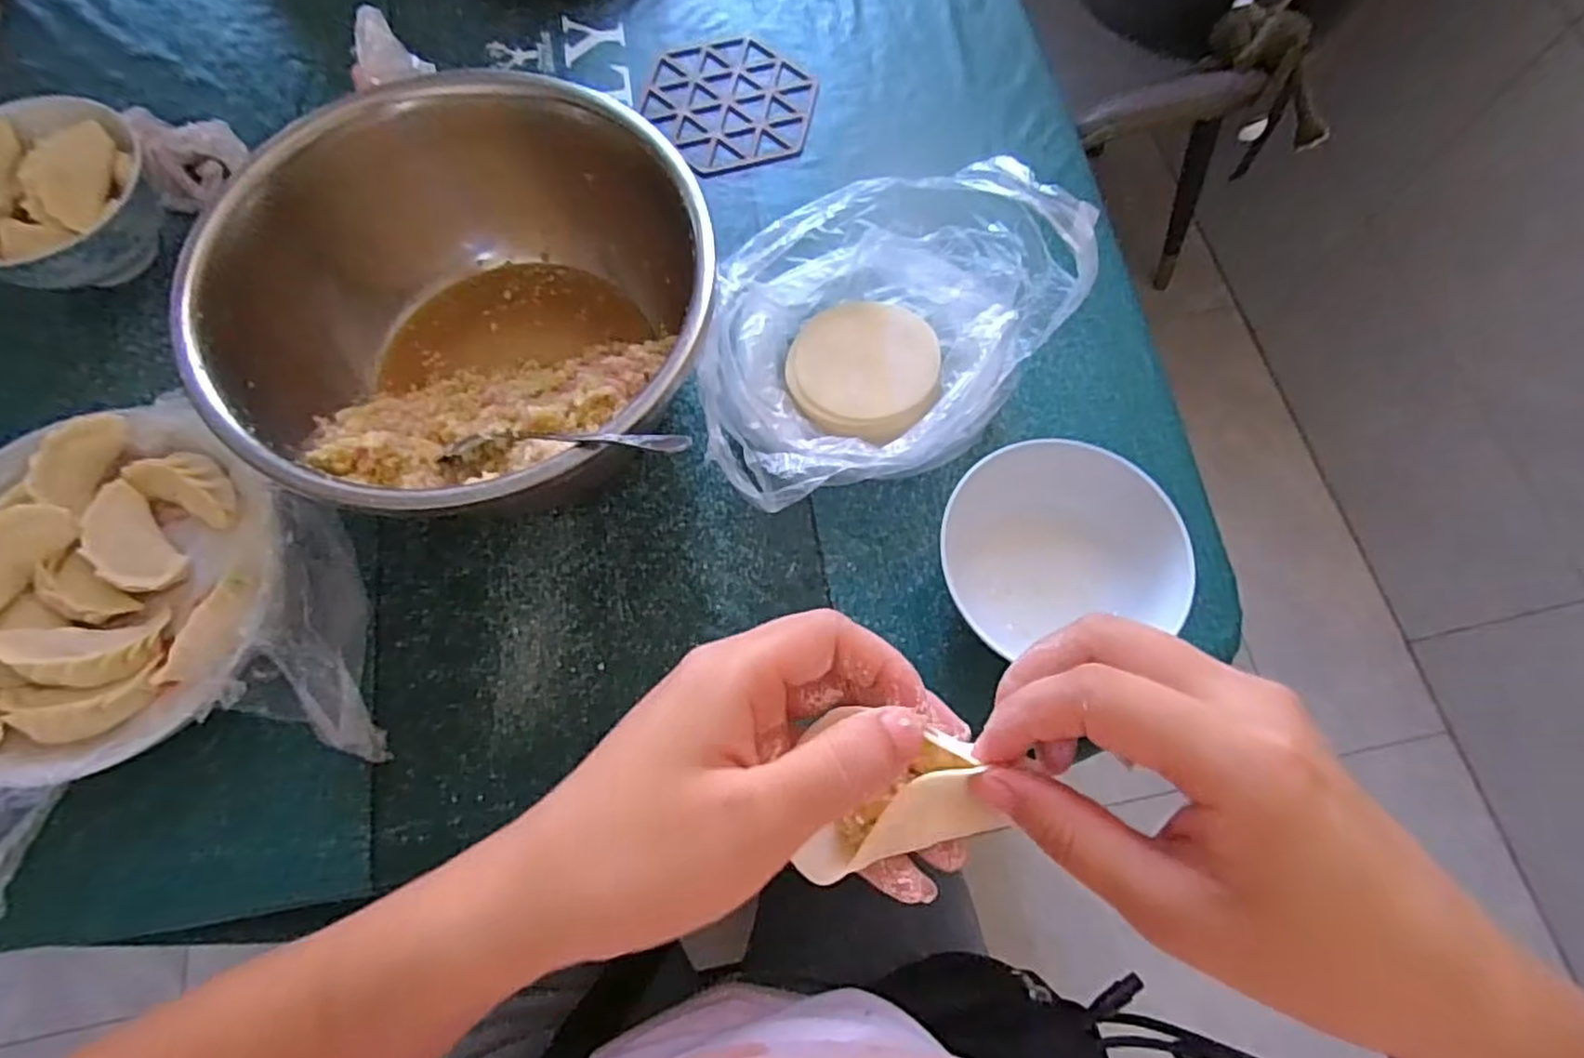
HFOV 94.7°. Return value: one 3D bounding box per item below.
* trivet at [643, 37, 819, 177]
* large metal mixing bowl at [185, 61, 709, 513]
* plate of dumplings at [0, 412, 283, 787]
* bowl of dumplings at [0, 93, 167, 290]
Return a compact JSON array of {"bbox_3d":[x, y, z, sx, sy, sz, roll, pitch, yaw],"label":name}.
[{"bbox_3d":[-0.045,-0.320,0.542,0.119,0.004,0.133,-36,75,-12],"label":"trivet"},{"bbox_3d":[-0.170,-0.114,0.411,0.235,0.116,0.249,0,71,0],"label":"large metal mixing bowl"},{"bbox_3d":[-0.358,0.029,0.376,0.187,0.045,0.185,0,71,0],"label":"plate of dumplings"},{"bbox_3d":[-0.450,-0.197,0.456,0.113,0.069,0.124,0,71,0],"label":"bowl of dumplings"}]

